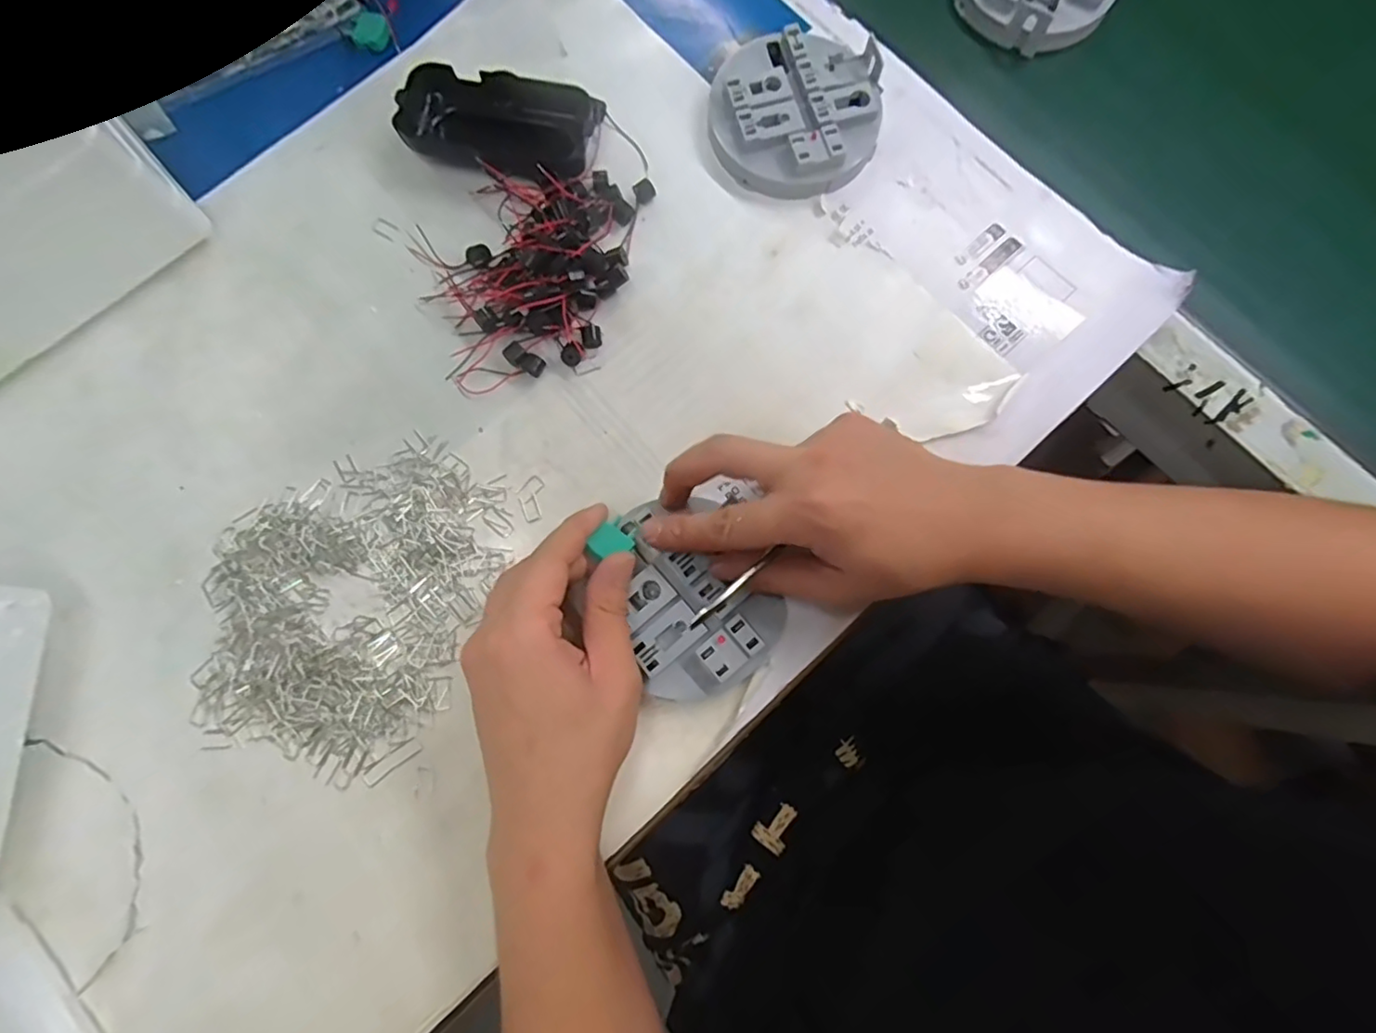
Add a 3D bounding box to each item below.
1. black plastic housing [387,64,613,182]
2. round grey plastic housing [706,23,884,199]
[{"bbox_3d":[-0.112,-0.236,0.367,0.110,0.025,0.051,7,80,0],"label":"black plastic housing"},{"bbox_3d":[0.066,-0.245,0.374,0.100,0.024,0.098,0,80,-1],"label":"round grey plastic housing"}]

